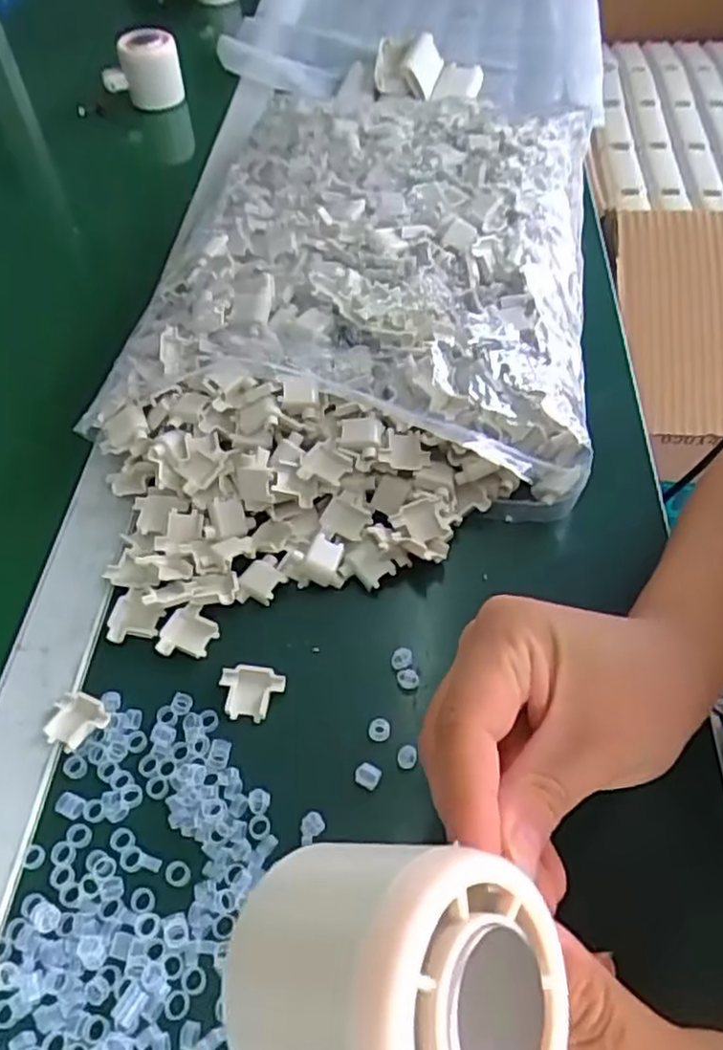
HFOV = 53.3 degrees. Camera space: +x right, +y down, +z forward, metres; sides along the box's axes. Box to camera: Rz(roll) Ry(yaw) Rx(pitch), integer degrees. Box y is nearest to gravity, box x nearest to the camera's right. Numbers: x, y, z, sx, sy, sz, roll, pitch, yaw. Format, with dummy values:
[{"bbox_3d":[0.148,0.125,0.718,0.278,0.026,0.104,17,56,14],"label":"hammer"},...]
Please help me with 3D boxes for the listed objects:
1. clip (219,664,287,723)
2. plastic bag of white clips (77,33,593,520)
[{"bbox_3d":[-0.053,0.079,0.344,0.030,0.004,0.026,7,53,6],"label":"clip"},{"bbox_3d":[0.017,-0.201,0.512,0.280,0.072,0.410,8,53,7],"label":"plastic bag of white clips"}]

